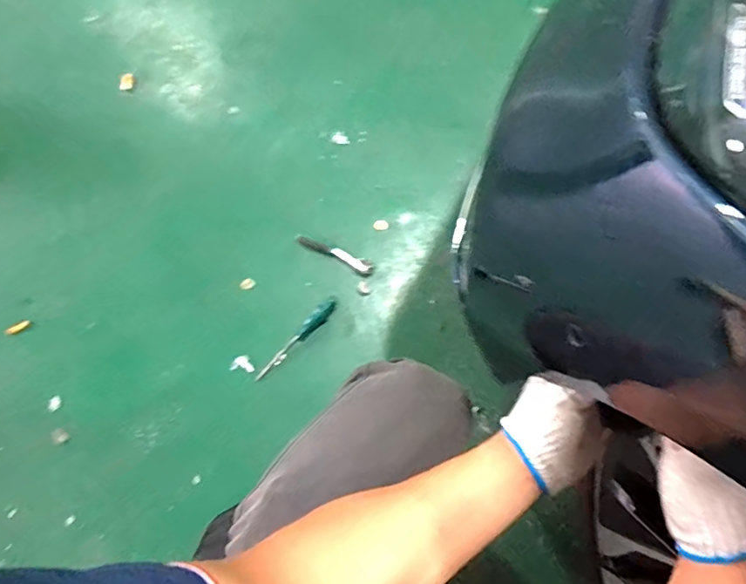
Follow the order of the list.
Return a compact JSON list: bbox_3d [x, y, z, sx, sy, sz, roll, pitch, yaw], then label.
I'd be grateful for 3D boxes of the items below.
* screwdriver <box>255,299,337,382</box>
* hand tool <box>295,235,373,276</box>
[{"bbox_3d":[-0.127,0.080,0.872,0.022,0.028,0.179,41,77,9],"label":"screwdriver"},{"bbox_3d":[-0.066,-0.067,0.918,0.146,0.013,0.027,26,75,5],"label":"hand tool"}]

